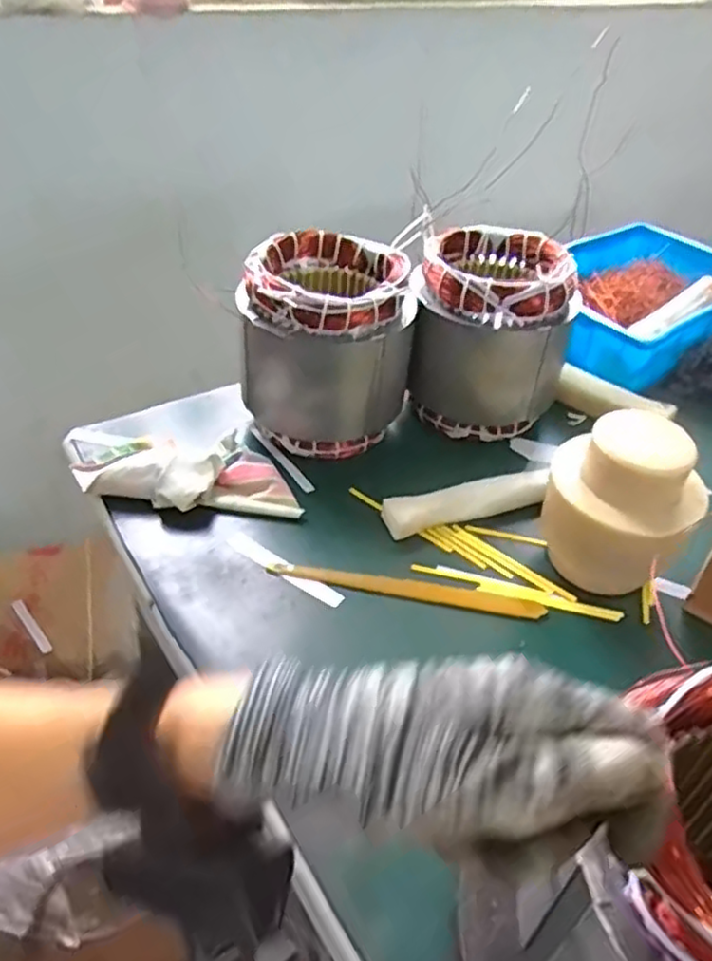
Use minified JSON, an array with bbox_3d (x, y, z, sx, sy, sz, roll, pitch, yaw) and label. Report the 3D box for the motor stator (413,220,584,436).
[{"bbox_3d":[0.131,-0.147,0.685,0.144,0.152,0.140,13,42,10],"label":"motor stator"}]

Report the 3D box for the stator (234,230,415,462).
[{"bbox_3d":[-0.027,-0.125,0.651,0.151,0.159,0.135,0,42,-5],"label":"stator"}]

